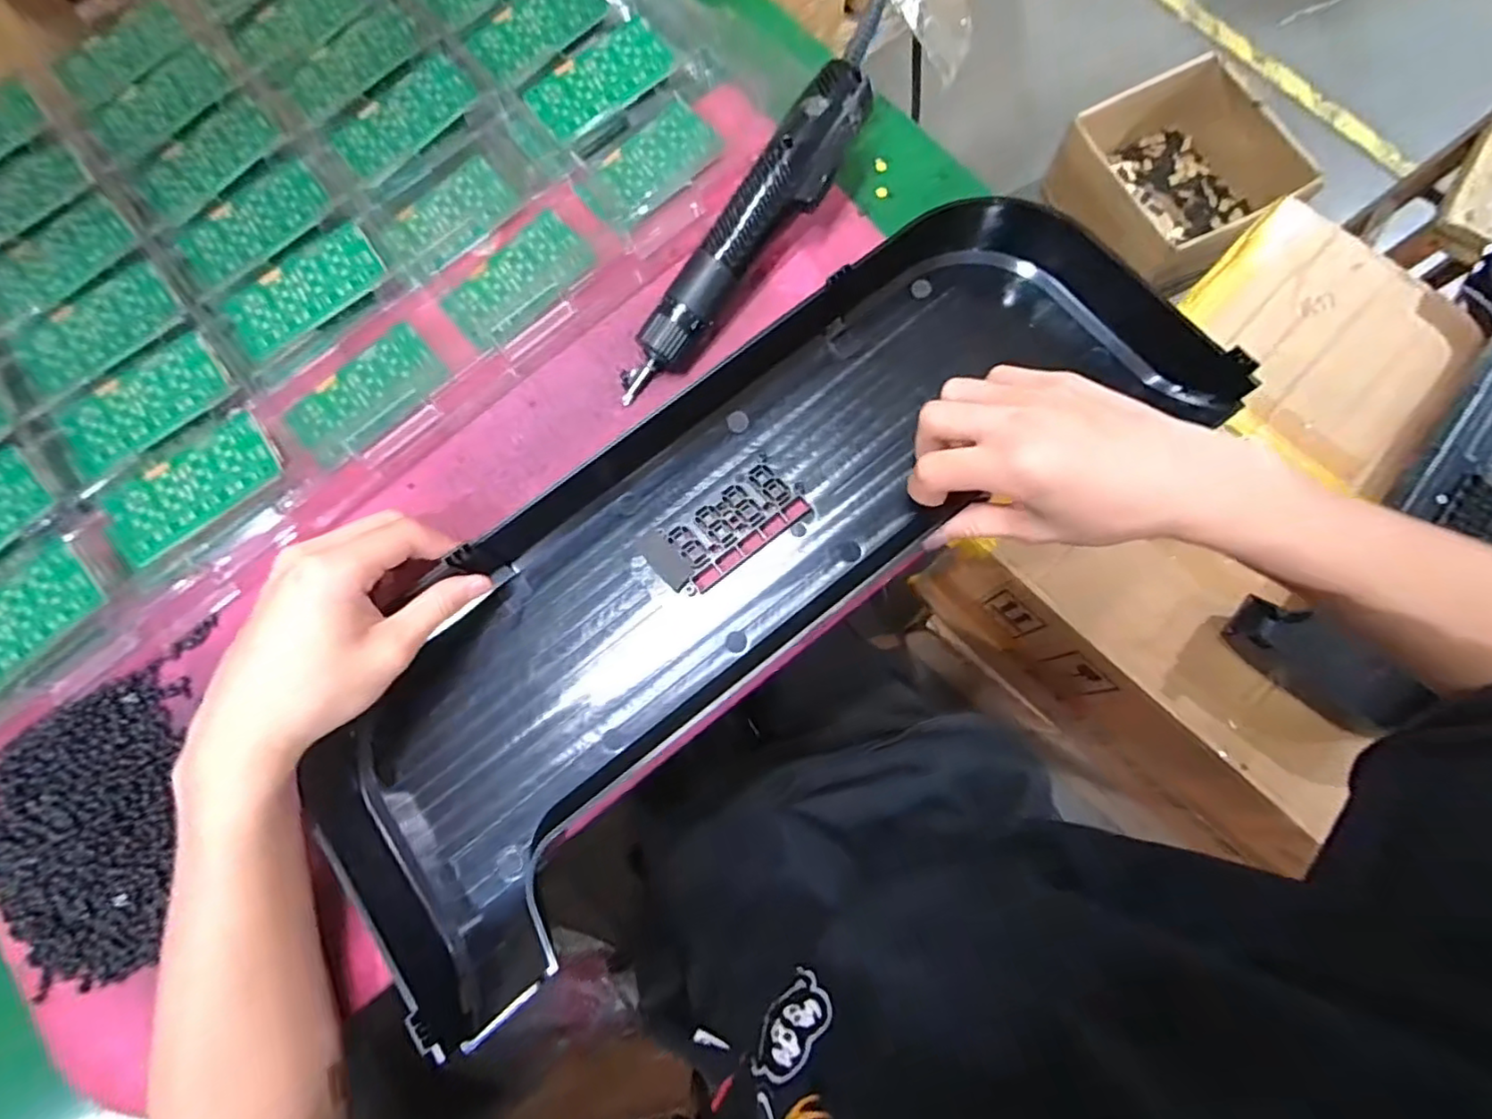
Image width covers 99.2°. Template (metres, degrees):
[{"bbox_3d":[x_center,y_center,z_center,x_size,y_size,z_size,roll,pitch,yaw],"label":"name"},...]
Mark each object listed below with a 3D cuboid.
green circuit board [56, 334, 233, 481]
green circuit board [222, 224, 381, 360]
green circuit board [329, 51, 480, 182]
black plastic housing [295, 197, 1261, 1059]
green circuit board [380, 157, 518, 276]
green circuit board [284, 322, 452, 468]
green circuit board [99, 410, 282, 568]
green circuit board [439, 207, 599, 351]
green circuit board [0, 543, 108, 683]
[{"bbox_3d":[-0.357,-0.093,0.378,0.095,0.008,0.051,-35,78,-4],"label":"green circuit board"},{"bbox_3d":[-0.272,-0.167,0.391,0.094,0.010,0.046,-39,78,-5],"label":"green circuit board"},{"bbox_3d":[-0.226,-0.294,0.421,0.095,0.010,0.045,-40,79,-5],"label":"green circuit board"},{"bbox_3d":[-0.002,-0.004,0.337,0.493,0.058,0.209,-42,81,-7],"label":"black plastic housing"},{"bbox_3d":[-0.194,-0.223,0.412,0.084,0.008,0.045,-42,79,-6],"label":"green circuit board"},{"bbox_3d":[-0.229,-0.100,0.383,0.091,0.011,0.049,-42,79,-6],"label":"green circuit board"},{"bbox_3d":[-0.316,-0.041,0.361,0.099,0.004,0.051,-33,79,-3],"label":"green circuit board"},{"bbox_3d":[-0.143,-0.176,0.396,0.093,0.010,0.049,-41,79,-5],"label":"green circuit board"},{"bbox_3d":[-0.402,0.038,0.346,0.097,0.008,0.049,-38,79,-7],"label":"green circuit board"}]

